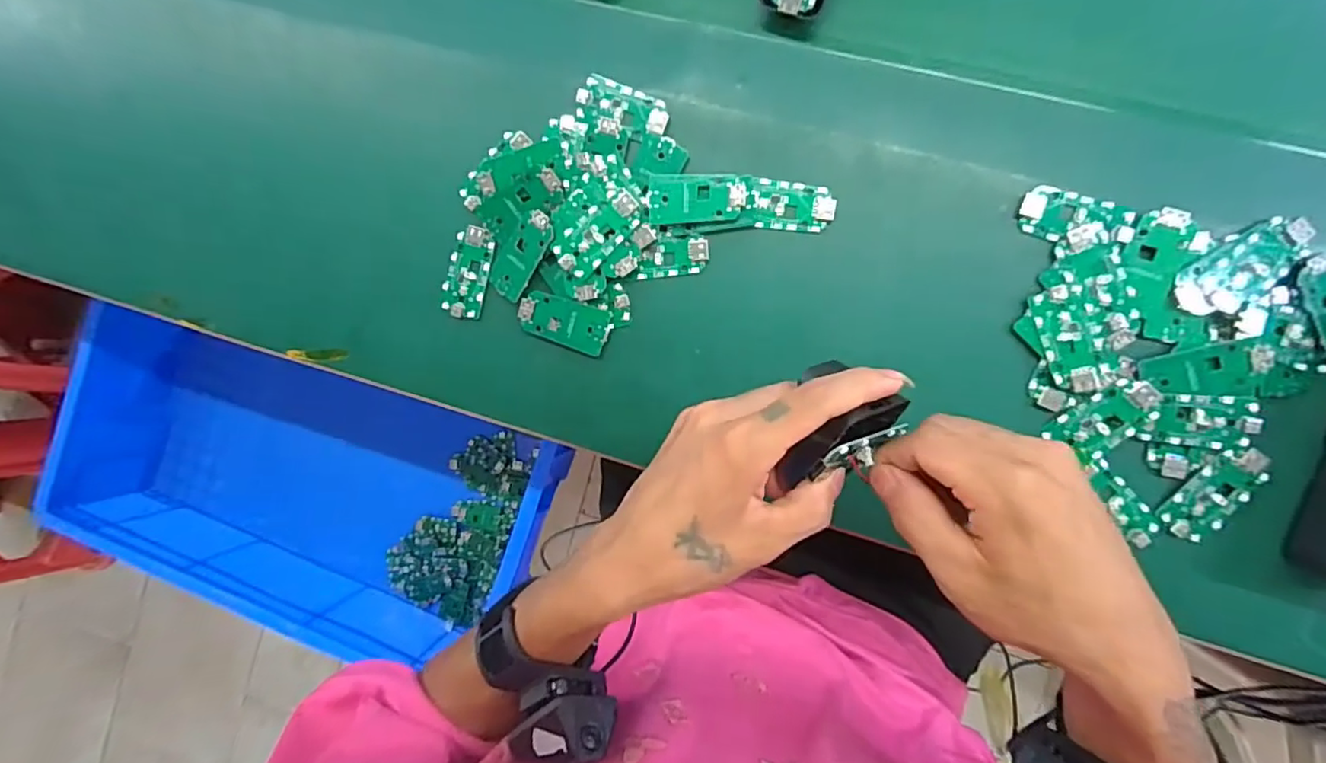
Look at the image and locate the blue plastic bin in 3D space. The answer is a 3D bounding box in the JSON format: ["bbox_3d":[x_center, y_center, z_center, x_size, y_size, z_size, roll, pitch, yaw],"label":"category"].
[{"bbox_3d":[-0.497,0.139,0.857,0.562,0.242,0.333,19,94,7],"label":"blue plastic bin"}]

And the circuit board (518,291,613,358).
[{"bbox_3d":[-0.069,-0.042,0.416,0.063,0.005,0.032,20,94,8],"label":"circuit board"}]

